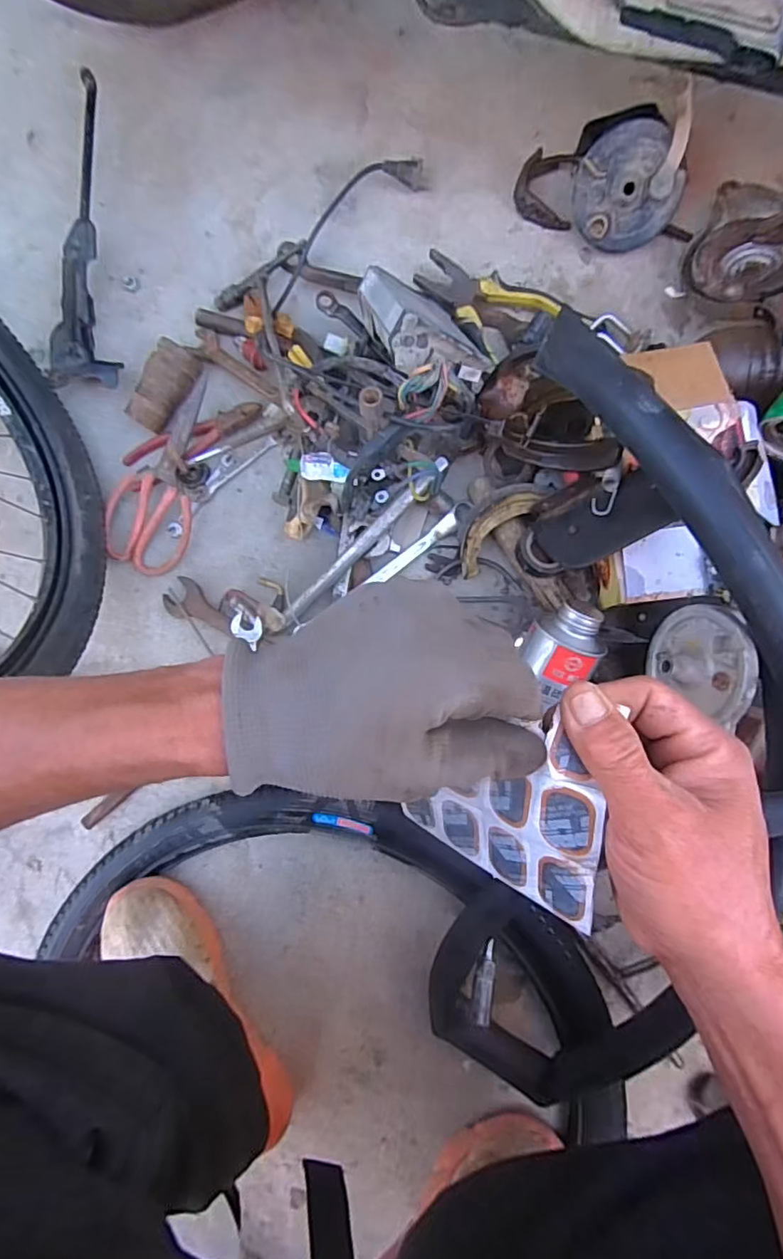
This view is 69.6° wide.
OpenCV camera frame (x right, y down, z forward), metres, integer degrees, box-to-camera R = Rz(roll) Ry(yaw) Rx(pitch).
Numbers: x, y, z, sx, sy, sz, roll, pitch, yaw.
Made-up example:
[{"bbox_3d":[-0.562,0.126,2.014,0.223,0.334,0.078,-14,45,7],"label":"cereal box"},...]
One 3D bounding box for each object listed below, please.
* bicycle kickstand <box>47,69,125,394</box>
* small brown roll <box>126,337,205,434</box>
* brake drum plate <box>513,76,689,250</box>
[{"bbox_3d":[-0.341,-0.414,0.605,0.082,0.049,0.314,-3,87,5],"label":"bicycle kickstand"},{"bbox_3d":[-0.237,-0.251,0.587,0.044,0.037,0.089,30,90,6],"label":"small brown roll"},{"bbox_3d":[0.215,-0.444,0.533,0.172,0.098,0.104,28,90,5],"label":"brake drum plate"}]

